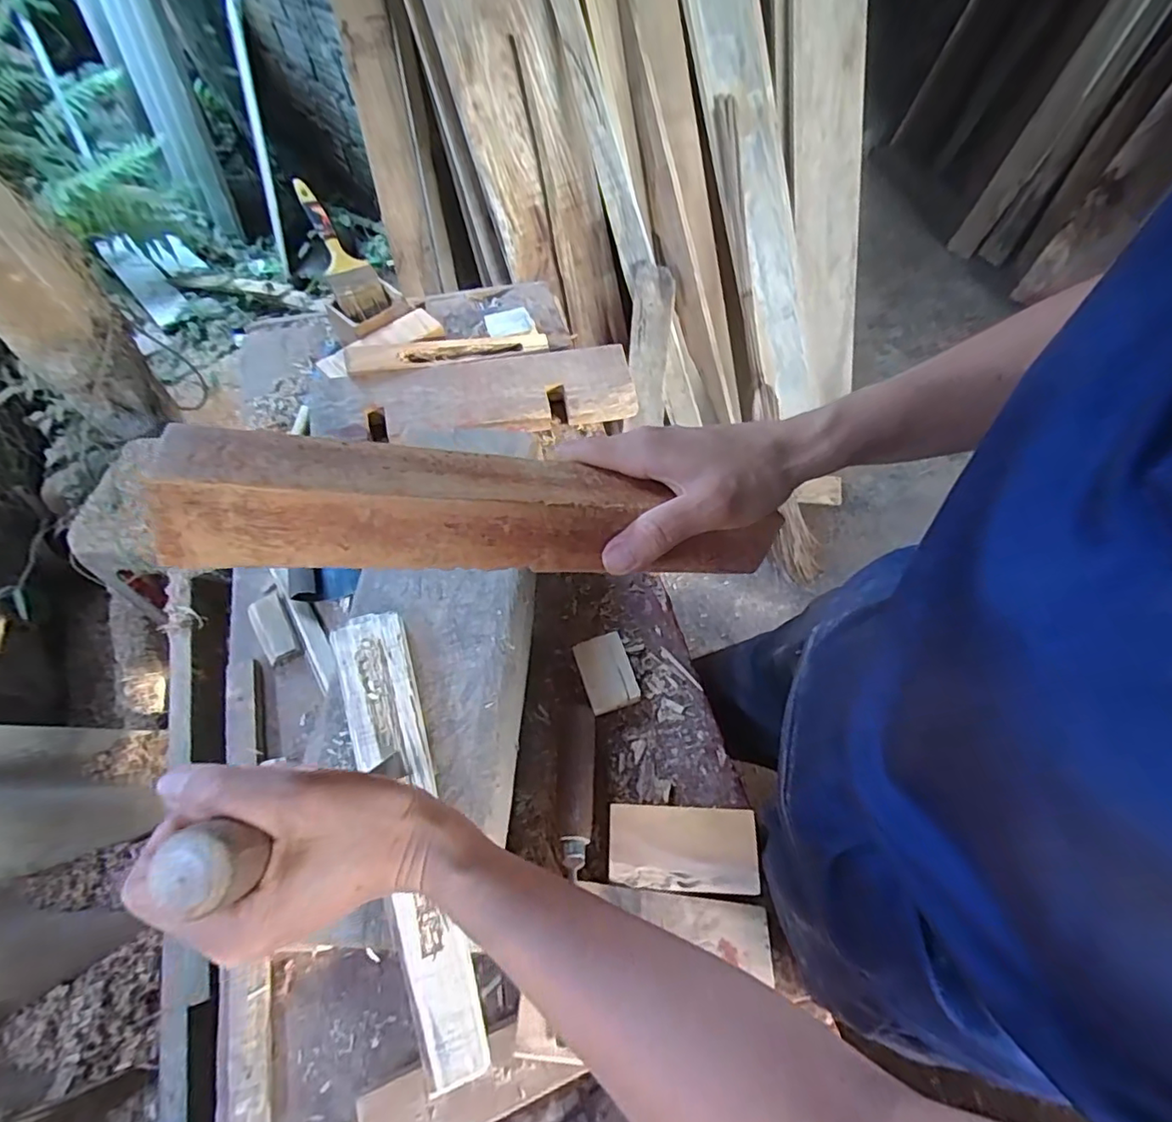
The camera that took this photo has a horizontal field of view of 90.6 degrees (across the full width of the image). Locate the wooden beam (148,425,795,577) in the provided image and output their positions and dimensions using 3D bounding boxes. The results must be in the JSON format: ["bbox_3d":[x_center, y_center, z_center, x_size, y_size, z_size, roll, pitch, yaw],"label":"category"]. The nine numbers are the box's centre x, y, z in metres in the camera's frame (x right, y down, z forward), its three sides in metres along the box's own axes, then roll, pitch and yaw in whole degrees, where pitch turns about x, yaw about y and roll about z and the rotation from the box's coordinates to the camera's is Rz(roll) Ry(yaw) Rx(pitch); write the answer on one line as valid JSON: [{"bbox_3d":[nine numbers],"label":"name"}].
[{"bbox_3d":[-0.031,-0.027,0.281,0.287,0.037,0.054,2,56,-26],"label":"wooden beam"}]

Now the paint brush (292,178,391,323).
[{"bbox_3d":[-0.367,-0.460,0.864,0.070,0.032,0.208,-27,94,-13],"label":"paint brush"}]

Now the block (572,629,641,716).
[{"bbox_3d":[0.021,0.117,0.611,0.052,0.026,0.076,-16,60,-7],"label":"block"}]

